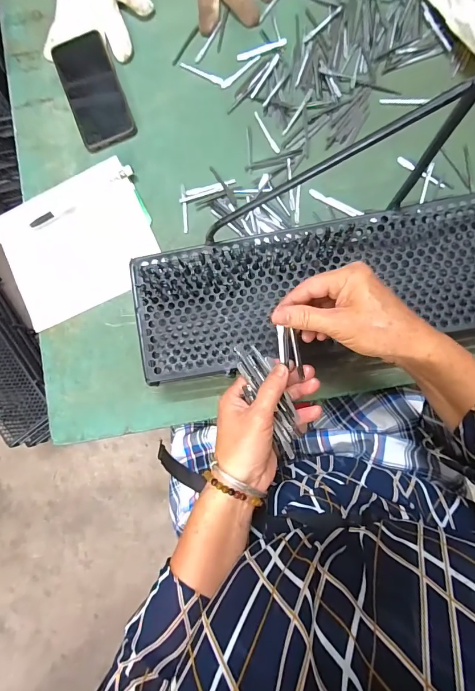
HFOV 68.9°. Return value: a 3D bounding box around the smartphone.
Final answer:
[{"bbox_3d":[-0.202,-0.358,0.485,0.073,0.011,0.167,-20,84,2],"label":"smartphone"}]

